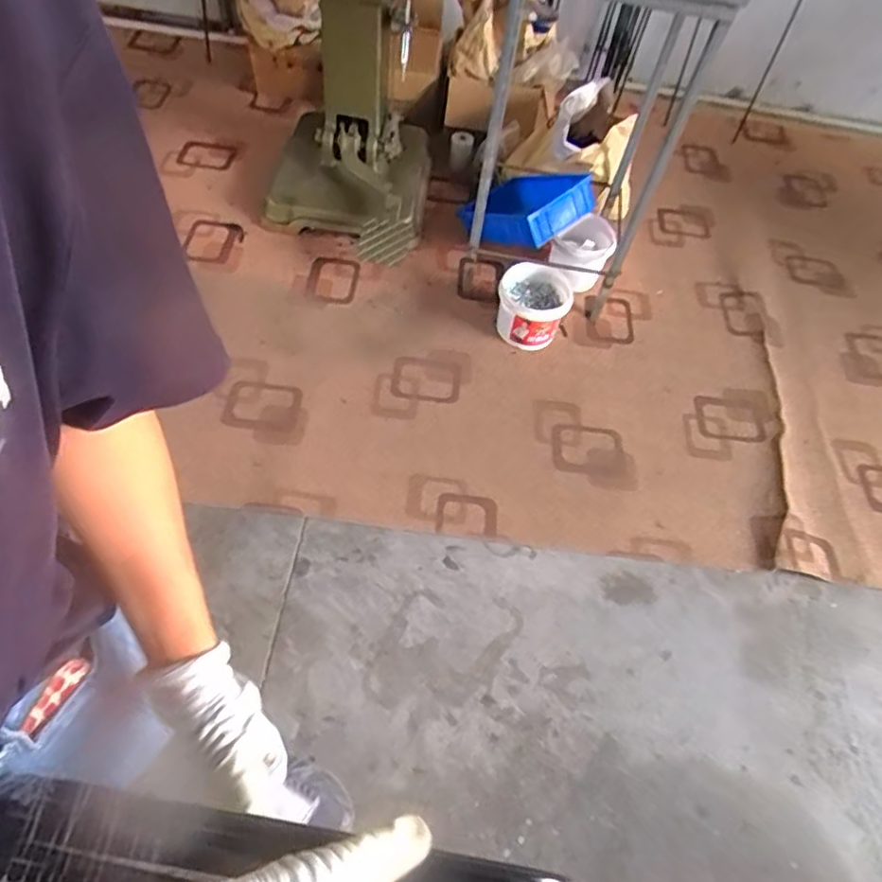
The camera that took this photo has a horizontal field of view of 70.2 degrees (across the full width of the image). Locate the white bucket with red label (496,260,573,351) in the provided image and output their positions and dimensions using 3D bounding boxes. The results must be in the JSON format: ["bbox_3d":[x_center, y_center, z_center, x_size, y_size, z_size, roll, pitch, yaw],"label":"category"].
[{"bbox_3d":[0.250,-0.365,1.729,0.187,0.166,0.193,2,56,-3],"label":"white bucket with red label"}]

